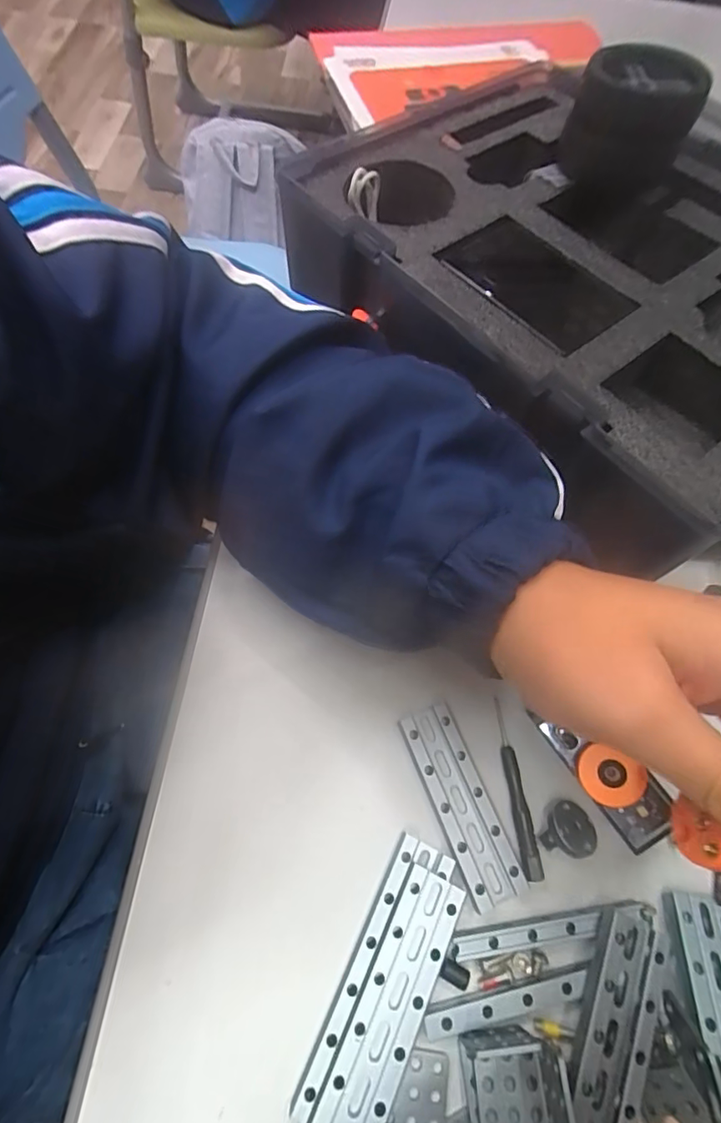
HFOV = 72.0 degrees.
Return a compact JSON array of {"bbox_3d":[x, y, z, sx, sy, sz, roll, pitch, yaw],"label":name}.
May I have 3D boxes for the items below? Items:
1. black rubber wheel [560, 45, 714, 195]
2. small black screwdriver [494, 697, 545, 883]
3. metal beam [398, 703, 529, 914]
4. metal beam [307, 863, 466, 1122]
[{"bbox_3d":[0.154,-0.257,0.287,0.060,0.047,0.063,1,64,-2],"label":"black rubber wheel"},{"bbox_3d":[0.069,0.099,0.220,0.008,0.007,0.072,-2,67,-5],"label":"small black screwdriver"},{"bbox_3d":[0.043,0.104,0.215,0.023,0.007,0.078,-19,70,-12],"label":"metal beam"},{"bbox_3d":[0.010,0.167,0.184,0.024,0.008,0.094,27,68,7],"label":"metal beam"}]

